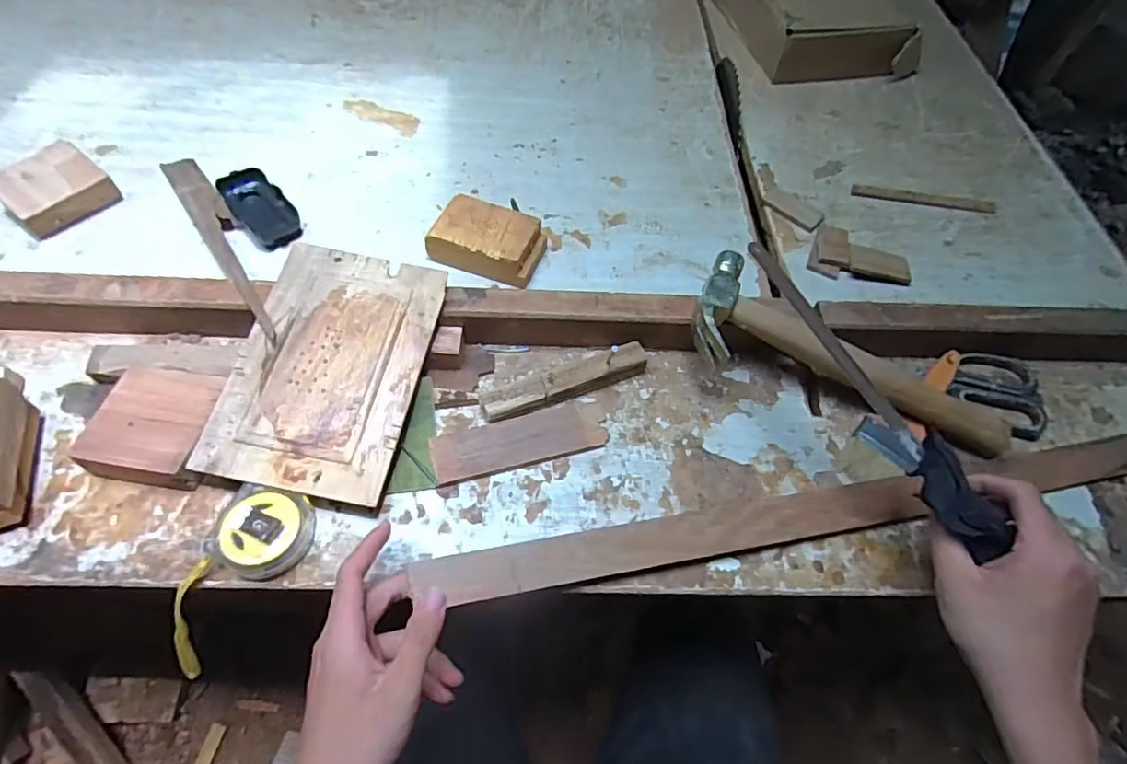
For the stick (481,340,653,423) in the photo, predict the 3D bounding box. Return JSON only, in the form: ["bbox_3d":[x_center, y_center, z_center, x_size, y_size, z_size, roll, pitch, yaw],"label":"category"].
[{"bbox_3d":[0.002,0.001,0.535,0.156,0.026,0.032,-17,60,-14],"label":"stick"}]

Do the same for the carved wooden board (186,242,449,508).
[{"bbox_3d":[-0.195,-0.017,0.489,0.146,0.010,0.215,11,66,1],"label":"carved wooden board"}]

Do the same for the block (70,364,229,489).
[{"bbox_3d":[-0.332,0.037,0.480,0.094,0.036,0.099,6,57,0],"label":"block"}]

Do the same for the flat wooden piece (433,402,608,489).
[{"bbox_3d":[-0.036,0.050,0.506,0.152,0.011,0.044,-13,59,-12],"label":"flat wooden piece"}]

